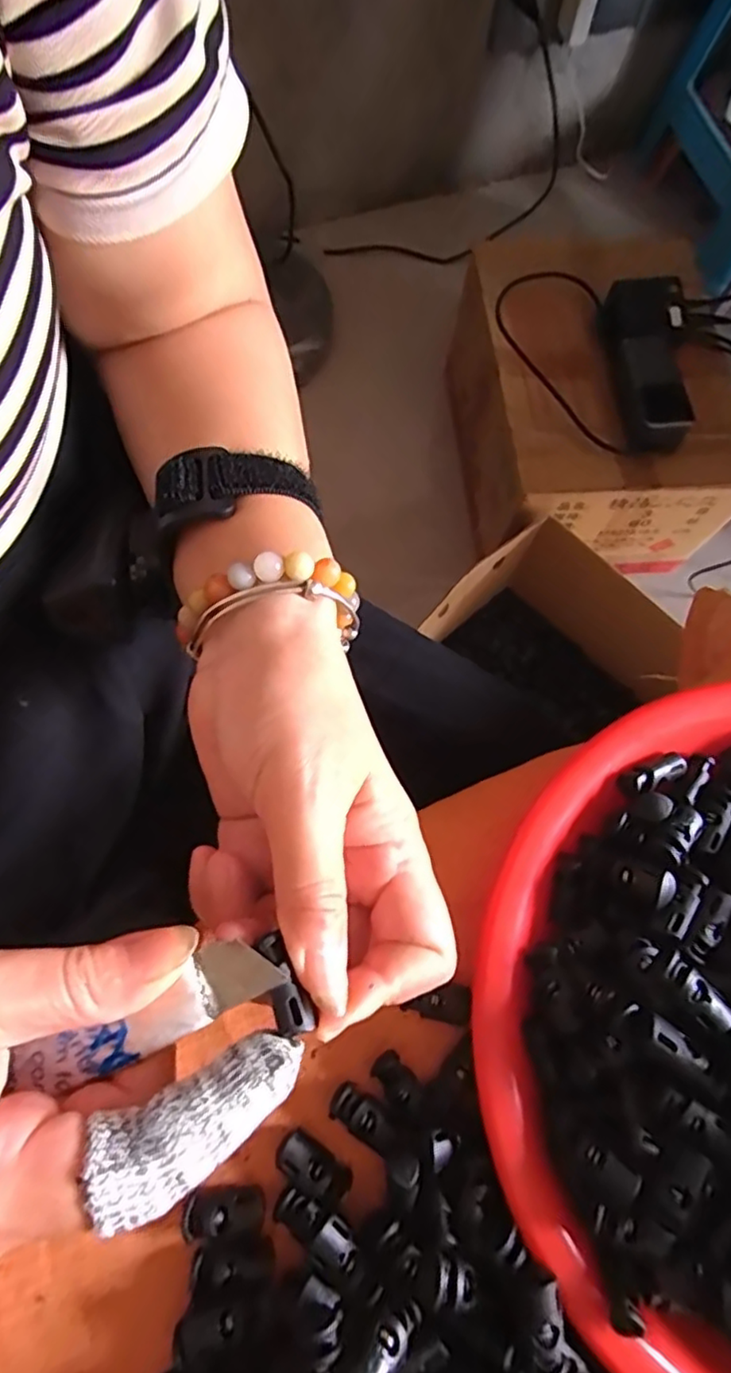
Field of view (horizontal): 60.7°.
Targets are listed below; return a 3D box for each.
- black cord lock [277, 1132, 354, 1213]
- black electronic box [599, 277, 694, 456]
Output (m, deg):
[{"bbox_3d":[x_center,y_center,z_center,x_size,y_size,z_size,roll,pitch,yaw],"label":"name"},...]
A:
[{"bbox_3d":[-0.018,0.170,0.220,0.026,0.008,0.013,35,74,7],"label":"black cord lock"},{"bbox_3d":[0.321,-0.371,0.711,0.080,0.037,0.216,4,72,-2],"label":"black electronic box"}]

